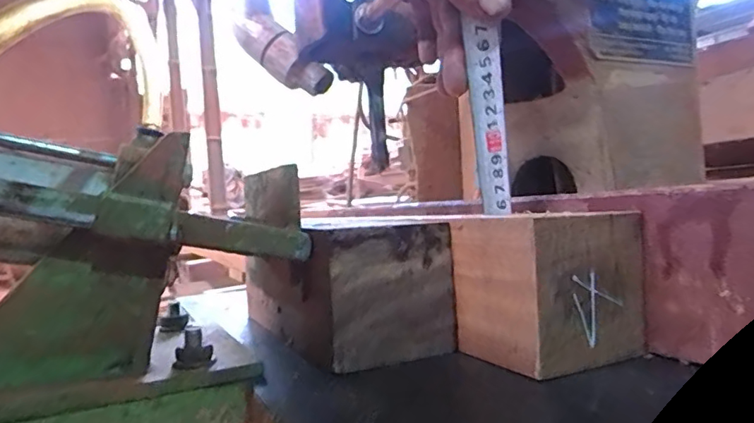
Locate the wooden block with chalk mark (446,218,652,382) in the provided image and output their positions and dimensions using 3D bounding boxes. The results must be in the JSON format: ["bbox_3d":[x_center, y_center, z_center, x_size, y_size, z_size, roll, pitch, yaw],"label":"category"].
[{"bbox_3d":[0.090,0.039,0.286,0.072,0.072,0.068,-4,2,-31],"label":"wooden block with chalk mark"}]

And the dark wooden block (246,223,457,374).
[{"bbox_3d":[-0.029,0.046,0.345,0.080,0.070,0.151,-4,2,-31],"label":"dark wooden block"}]

